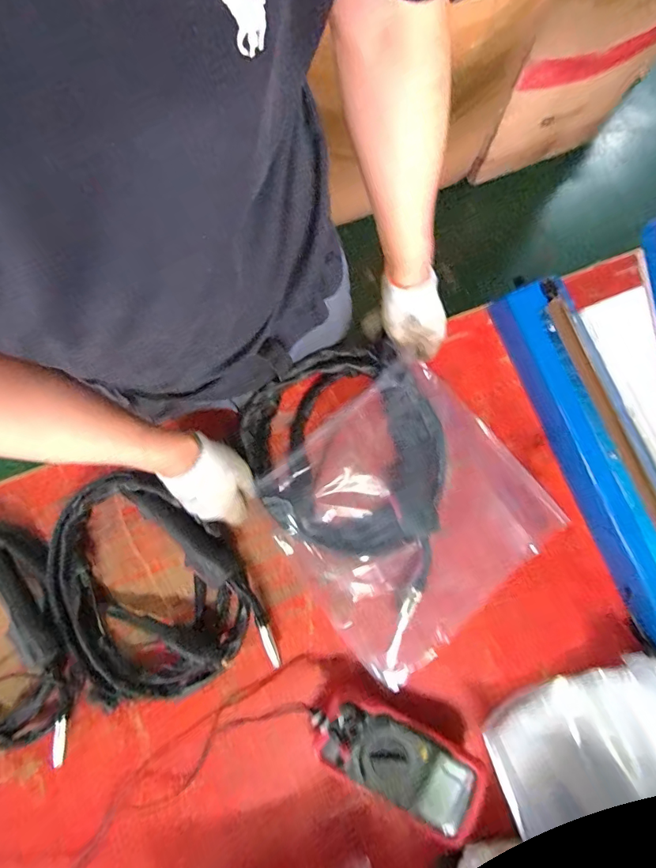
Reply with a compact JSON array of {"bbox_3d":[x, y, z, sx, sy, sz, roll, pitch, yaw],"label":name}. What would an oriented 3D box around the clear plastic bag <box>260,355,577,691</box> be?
[{"bbox_3d":[0.106,0.109,0.591,0.321,0.059,0.297,-41,80,-7],"label":"clear plastic bag"}]

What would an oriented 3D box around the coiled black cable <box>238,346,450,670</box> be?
[{"bbox_3d":[0.060,0.066,0.576,0.250,0.072,0.359,-35,80,-6],"label":"coiled black cable"}]

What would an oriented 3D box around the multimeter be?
[{"bbox_3d":[0.076,0.393,0.533,0.214,0.048,0.102,27,83,5],"label":"multimeter"}]

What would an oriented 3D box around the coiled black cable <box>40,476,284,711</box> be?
[{"bbox_3d":[-0.231,0.199,0.580,0.232,0.042,0.303,-29,83,-4],"label":"coiled black cable"}]

